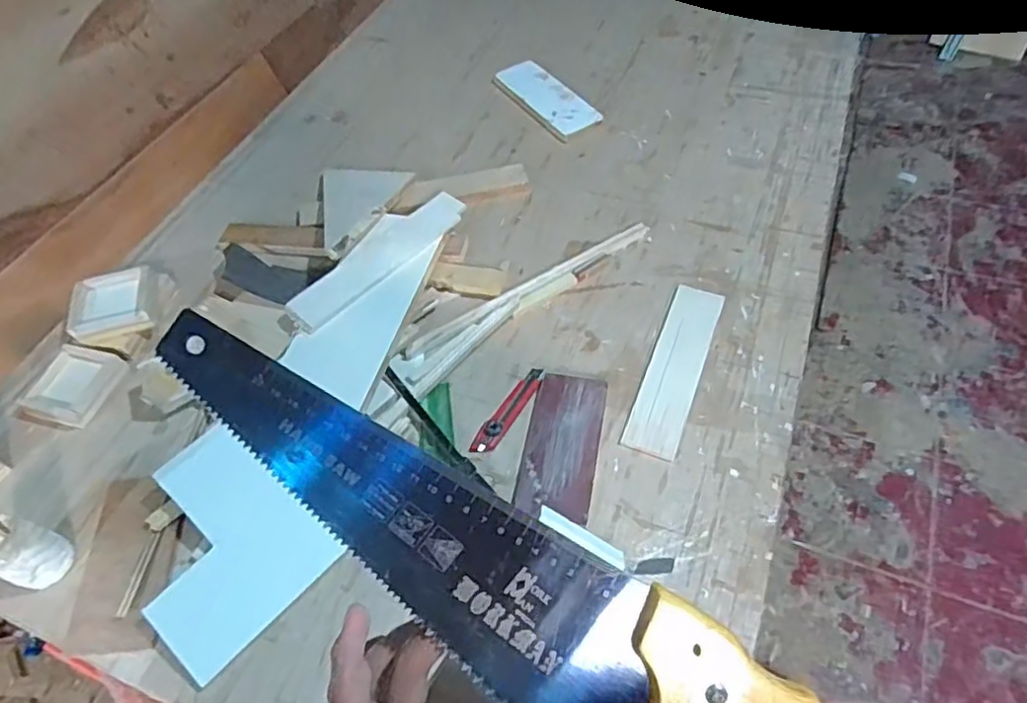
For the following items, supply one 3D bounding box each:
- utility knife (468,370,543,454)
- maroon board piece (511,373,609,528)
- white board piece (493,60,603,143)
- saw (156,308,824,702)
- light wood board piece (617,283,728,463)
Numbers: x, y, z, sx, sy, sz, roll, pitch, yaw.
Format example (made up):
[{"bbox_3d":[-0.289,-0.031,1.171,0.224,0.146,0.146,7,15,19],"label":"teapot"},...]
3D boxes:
[{"bbox_3d":[-0.007,0.080,0.869,0.033,0.012,0.149,27,61,24],"label":"utility knife"},{"bbox_3d":[0.065,0.119,0.827,0.095,0.021,0.200,8,55,13],"label":"maroon board piece"},{"bbox_3d":[0.065,-0.516,1.290,0.114,0.014,0.271,-29,55,-15],"label":"white board piece"},{"bbox_3d":[-0.015,0.111,0.315,0.386,0.026,0.094,36,87,4],"label":"saw"},{"bbox_3d":[0.227,0.023,0.888,0.073,0.011,0.274,18,62,16],"label":"light wood board piece"}]

